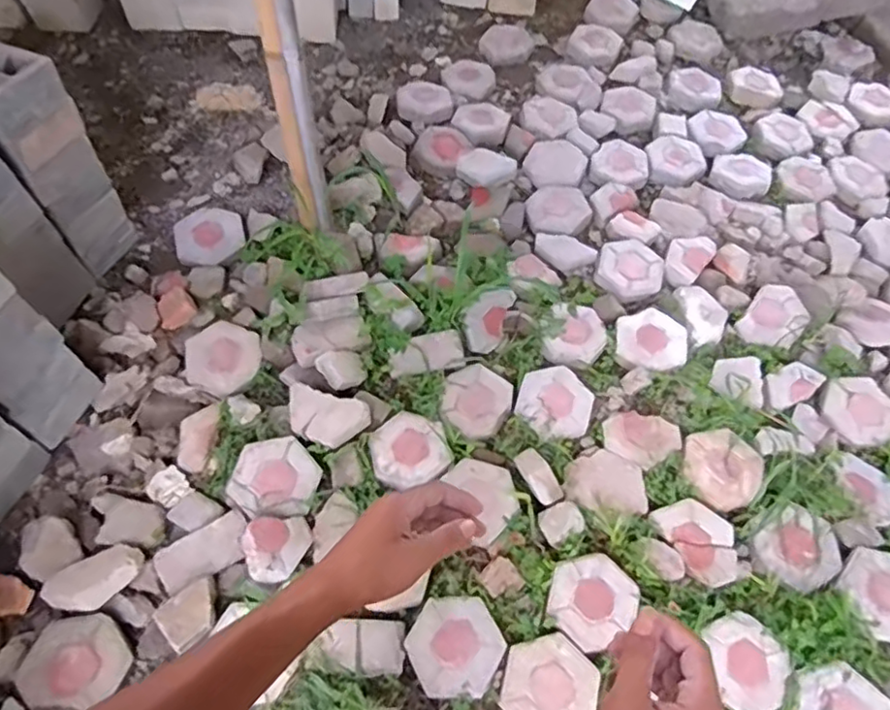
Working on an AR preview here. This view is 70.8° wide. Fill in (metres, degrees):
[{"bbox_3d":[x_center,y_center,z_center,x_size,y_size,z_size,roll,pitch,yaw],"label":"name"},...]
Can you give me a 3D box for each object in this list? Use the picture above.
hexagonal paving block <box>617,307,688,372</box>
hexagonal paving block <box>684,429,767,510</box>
[{"bbox_3d":[0.597,-0.050,1.796,0.185,0.048,0.227,9,60,4],"label":"hexagonal paving block"},{"bbox_3d":[0.713,0.285,1.591,0.191,0.038,0.207,13,60,6],"label":"hexagonal paving block"}]

